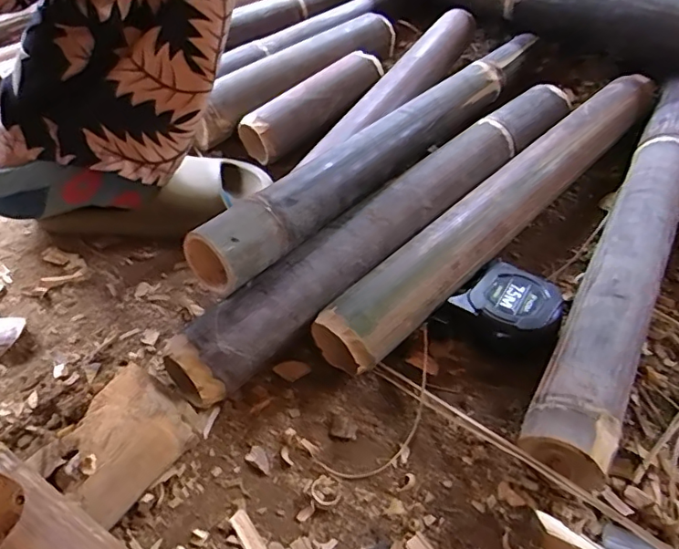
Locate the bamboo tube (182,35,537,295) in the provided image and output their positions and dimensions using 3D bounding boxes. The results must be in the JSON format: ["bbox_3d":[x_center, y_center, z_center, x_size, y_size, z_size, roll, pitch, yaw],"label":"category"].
[{"bbox_3d":[0.075,-0.153,0.556,0.060,0.048,0.545,33,56,24],"label":"bamboo tube"}]

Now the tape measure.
[{"bbox_3d":[0.145,0.030,0.465,0.072,0.037,0.071,32,56,24],"label":"tape measure"}]

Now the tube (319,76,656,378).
[{"bbox_3d":[0.187,-0.079,0.564,0.063,0.072,0.543,37,58,27],"label":"tube"}]

